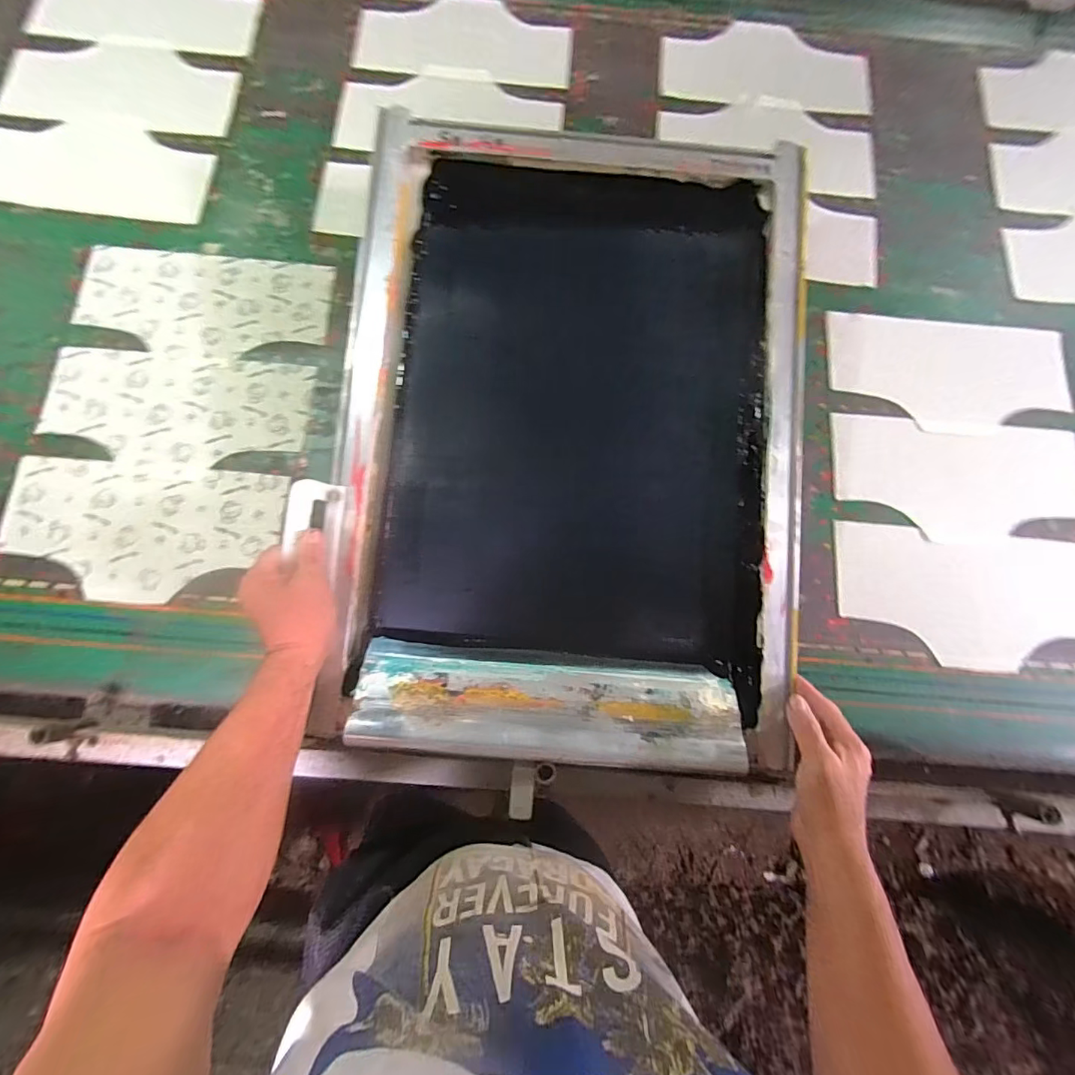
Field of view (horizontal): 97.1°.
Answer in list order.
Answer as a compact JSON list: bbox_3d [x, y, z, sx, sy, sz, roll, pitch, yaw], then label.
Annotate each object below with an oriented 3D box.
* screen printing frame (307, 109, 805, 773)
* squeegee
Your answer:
[{"bbox_3d":[0.043,-0.135,0.571,0.526,0.043,0.736,4,83,1],"label":"screen printing frame"},{"bbox_3d":[0.012,0.179,0.504,0.396,0.050,0.100,6,77,0],"label":"squeegee"}]

